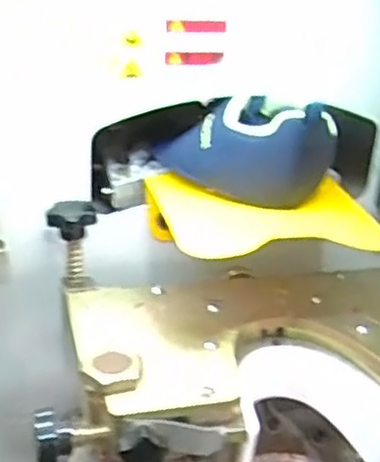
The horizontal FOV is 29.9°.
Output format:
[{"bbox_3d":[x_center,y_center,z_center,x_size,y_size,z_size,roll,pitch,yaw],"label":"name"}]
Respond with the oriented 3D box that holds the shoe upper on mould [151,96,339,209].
[{"bbox_3d":[0.039,-0.064,0.522,0.123,0.068,0.066,17,28,24],"label":"shoe upper on mould"}]

